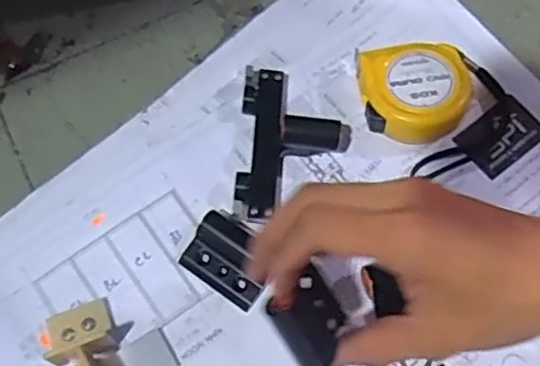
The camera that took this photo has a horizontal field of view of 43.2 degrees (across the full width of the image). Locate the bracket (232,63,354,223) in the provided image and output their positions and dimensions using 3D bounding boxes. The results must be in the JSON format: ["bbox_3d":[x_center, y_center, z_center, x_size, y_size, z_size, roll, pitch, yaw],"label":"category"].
[{"bbox_3d":[0.015,-0.027,0.442,0.071,0.032,0.106,5,66,2],"label":"bracket"}]

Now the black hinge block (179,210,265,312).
[{"bbox_3d":[-0.025,0.046,0.418,0.053,0.013,0.039,33,70,13],"label":"black hinge block"}]

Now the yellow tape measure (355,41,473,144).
[{"bbox_3d":[0.098,-0.060,0.456,0.074,0.031,0.063,-11,67,-5],"label":"yellow tape measure"}]

